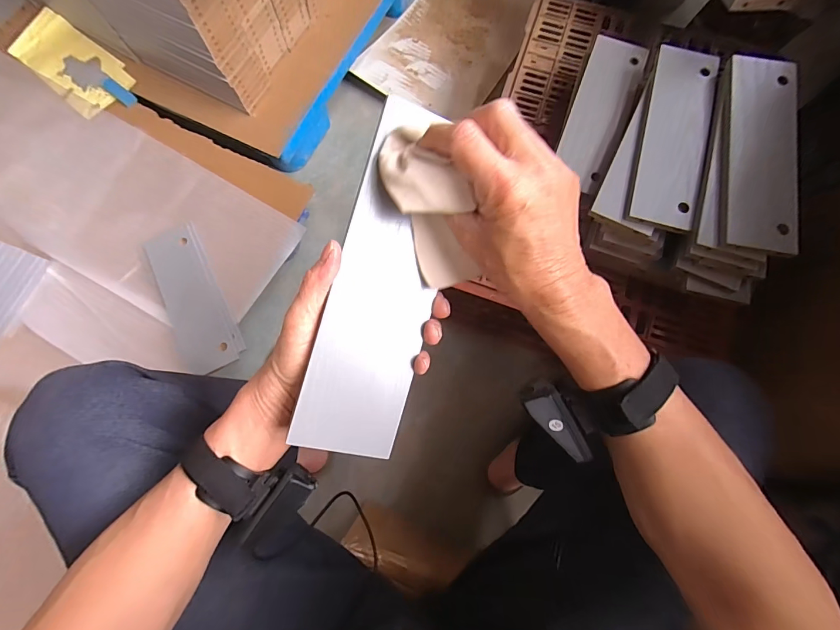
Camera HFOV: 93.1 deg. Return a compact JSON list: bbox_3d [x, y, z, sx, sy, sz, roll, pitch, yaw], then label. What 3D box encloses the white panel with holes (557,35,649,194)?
[{"bbox_3d":[0.262,-0.295,0.581,0.077,0.022,0.246,21,78,5],"label":"white panel with holes"}]

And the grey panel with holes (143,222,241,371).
[{"bbox_3d":[-0.396,-0.028,0.686,0.086,0.011,0.266,-25,78,-5],"label":"grey panel with holes"}]

